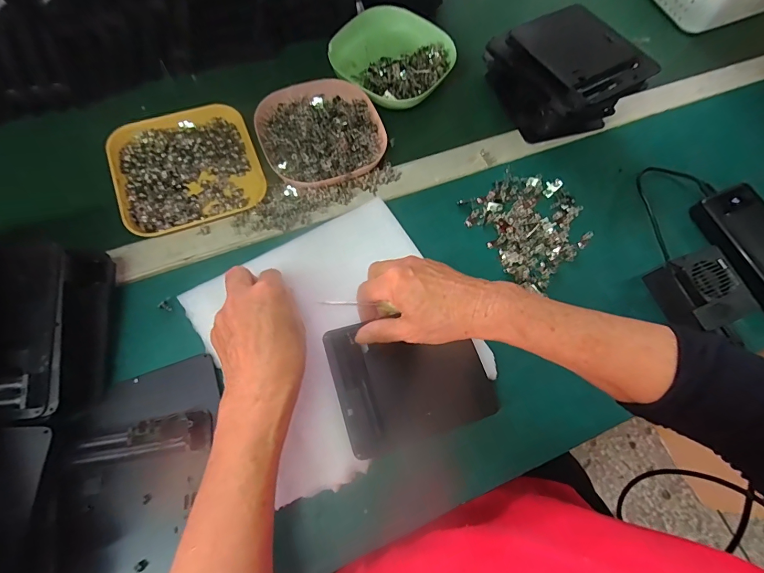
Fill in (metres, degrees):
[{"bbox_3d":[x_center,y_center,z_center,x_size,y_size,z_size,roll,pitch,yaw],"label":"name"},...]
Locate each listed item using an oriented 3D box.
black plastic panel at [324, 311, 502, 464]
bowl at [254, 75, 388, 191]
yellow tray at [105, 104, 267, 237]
[{"bbox_3d":[0.027,0.080,0.356,0.137,0.010,0.111,-12,73,-18],"label":"black plastic panel"},{"bbox_3d":[-0.070,-0.178,0.455,0.139,0.037,0.142,-17,71,-11],"label":"bowl"},{"bbox_3d":[-0.215,-0.133,0.435,0.147,0.022,0.147,-19,72,-12],"label":"yellow tray"}]

